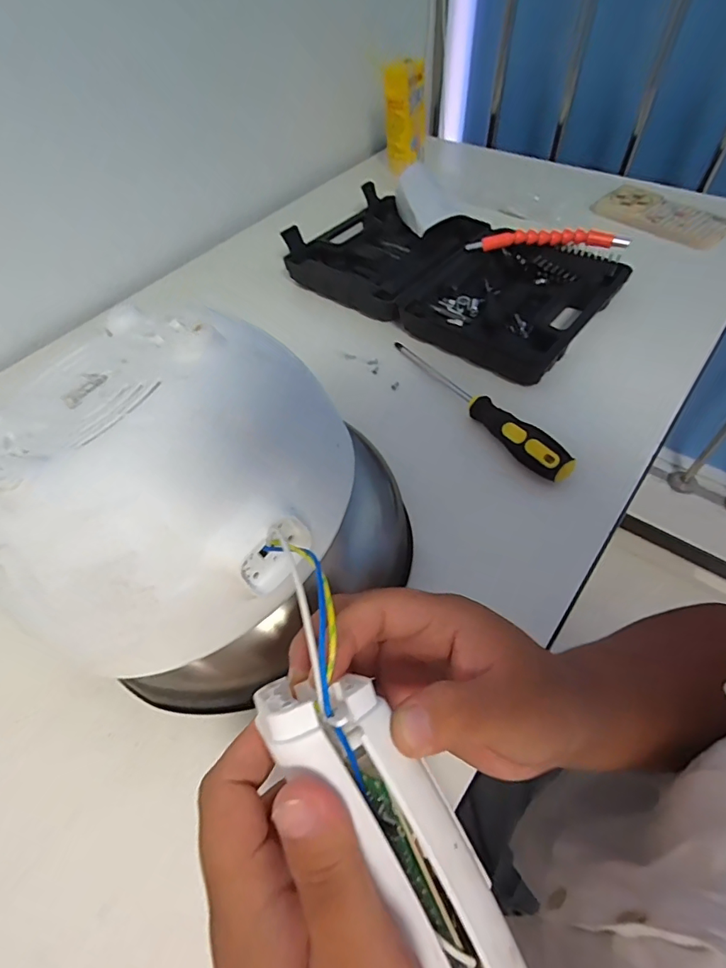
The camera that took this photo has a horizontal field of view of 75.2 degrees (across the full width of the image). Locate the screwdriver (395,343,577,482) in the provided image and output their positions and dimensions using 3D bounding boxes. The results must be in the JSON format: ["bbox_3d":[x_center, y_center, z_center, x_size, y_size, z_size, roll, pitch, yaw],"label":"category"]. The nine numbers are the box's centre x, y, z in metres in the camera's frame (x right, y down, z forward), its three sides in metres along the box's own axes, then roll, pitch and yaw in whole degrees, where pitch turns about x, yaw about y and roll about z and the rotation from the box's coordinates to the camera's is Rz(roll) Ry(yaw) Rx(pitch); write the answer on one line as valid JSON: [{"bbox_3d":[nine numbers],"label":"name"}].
[{"bbox_3d":[0.095,-0.079,0.420,0.023,0.025,0.216,-29,57,-16],"label":"screwdriver"}]

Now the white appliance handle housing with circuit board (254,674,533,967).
[{"bbox_3d":[0.025,0.152,0.164,0.045,0.037,0.194,-26,90,-14],"label":"white appliance handle housing with circuit board"}]

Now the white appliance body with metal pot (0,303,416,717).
[{"bbox_3d":[-0.104,0.005,0.296,0.223,0.168,0.203,30,60,23],"label":"white appliance body with metal pot"}]

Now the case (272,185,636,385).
[{"bbox_3d":[0.092,-0.245,0.535,0.339,0.036,0.205,33,61,24],"label":"case"}]

